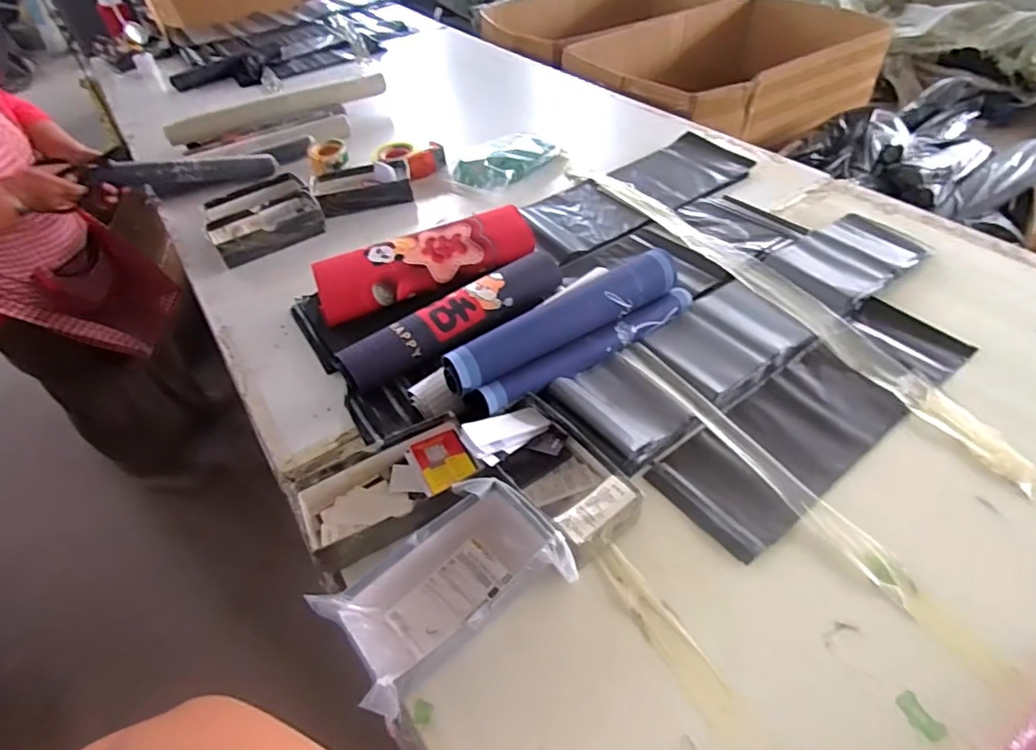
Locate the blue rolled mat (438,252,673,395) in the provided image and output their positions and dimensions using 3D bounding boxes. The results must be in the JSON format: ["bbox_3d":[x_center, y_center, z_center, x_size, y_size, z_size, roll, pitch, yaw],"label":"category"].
[{"bbox_3d":[0.077,-0.085,0.791,0.396,0.053,0.055,-31,51,-22],"label":"blue rolled mat"}]

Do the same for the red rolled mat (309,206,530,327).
[{"bbox_3d":[-0.155,-0.196,0.977,0.390,0.073,0.129,-22,48,-15],"label":"red rolled mat"}]

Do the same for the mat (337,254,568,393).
[{"bbox_3d":[-0.088,-0.087,0.885,0.389,0.066,0.073,-29,50,-21],"label":"mat"}]

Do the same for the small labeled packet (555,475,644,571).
[{"bbox_3d":[0.090,0.164,0.629,0.100,0.058,0.045,-30,50,-22],"label":"small labeled packet"}]

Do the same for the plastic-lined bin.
[{"bbox_3d":[-0.070,0.226,0.590,0.237,0.062,0.155,-33,52,-24],"label":"plastic-lined bin"}]

